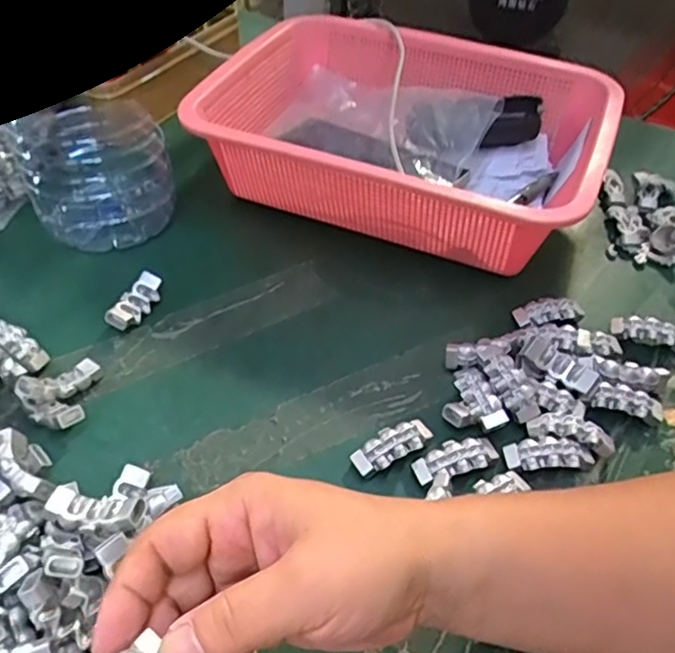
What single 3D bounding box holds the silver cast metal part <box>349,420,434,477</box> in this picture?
[{"bbox_3d":[0.031,0.068,0.357,0.047,0.013,0.018,-22,52,-20],"label":"silver cast metal part"}]

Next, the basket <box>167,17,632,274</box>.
[{"bbox_3d":[0.053,-0.150,0.508,0.292,0.088,0.204,18,49,14],"label":"basket"}]

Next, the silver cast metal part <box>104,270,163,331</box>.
[{"bbox_3d":[-0.138,-0.016,0.431,0.018,0.018,0.045,17,49,14],"label":"silver cast metal part"}]

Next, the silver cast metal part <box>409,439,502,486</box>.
[{"bbox_3d":[0.066,0.073,0.350,0.048,0.010,0.019,-11,49,-12],"label":"silver cast metal part"}]

